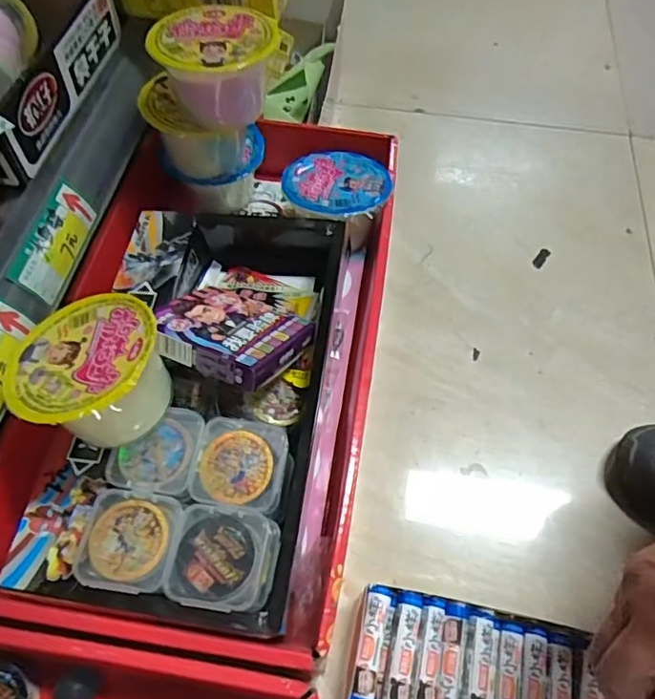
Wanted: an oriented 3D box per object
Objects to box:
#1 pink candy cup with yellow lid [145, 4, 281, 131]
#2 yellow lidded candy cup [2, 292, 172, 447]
[{"bbox_3d":[-0.087,-0.209,0.440,0.099,0.068,0.096,-3,60,-3],"label":"pink candy cup with yellow lid"},{"bbox_3d":[-0.138,0.020,0.358,0.094,0.065,0.094,-9,49,10],"label":"yellow lidded candy cup"}]

